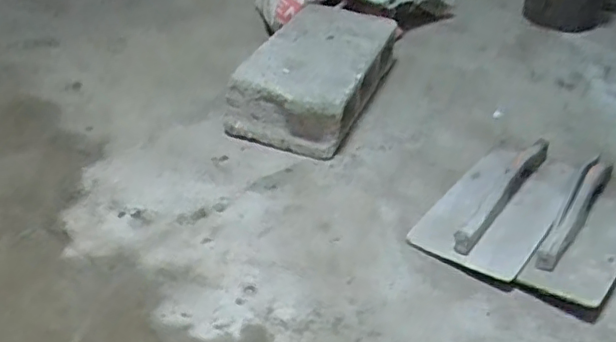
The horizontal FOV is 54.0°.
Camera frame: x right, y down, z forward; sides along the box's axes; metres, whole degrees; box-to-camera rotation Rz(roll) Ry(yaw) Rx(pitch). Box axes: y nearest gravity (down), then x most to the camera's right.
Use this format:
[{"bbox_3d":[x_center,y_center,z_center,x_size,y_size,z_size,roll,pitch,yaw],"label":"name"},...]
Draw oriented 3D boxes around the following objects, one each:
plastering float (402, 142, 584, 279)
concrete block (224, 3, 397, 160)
[{"bbox_3d":[0.291,0.037,0.890,0.153,0.048,0.317,27,42,27],"label":"plastering float"},{"bbox_3d":[0.020,-0.191,1.110,0.208,0.120,0.397,15,38,12],"label":"concrete block"}]

